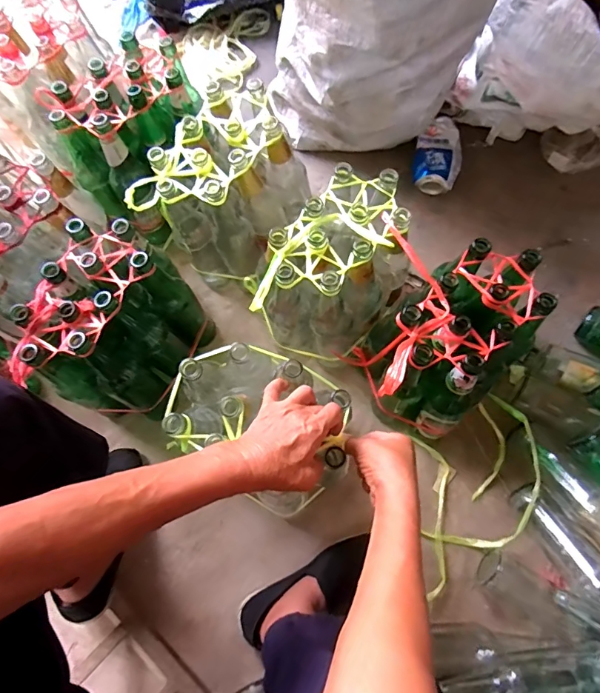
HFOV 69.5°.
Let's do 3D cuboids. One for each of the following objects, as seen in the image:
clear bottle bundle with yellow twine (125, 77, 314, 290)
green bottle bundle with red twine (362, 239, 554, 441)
[{"bbox_3d":[-0.110,-0.246,0.747,0.206,0.243,0.245,28,77,9],"label":"clear bottle bundle with yellow twine"},{"bbox_3d":[0.216,0.007,0.674,0.194,0.256,0.272,41,79,12],"label":"green bottle bundle with red twine"}]

